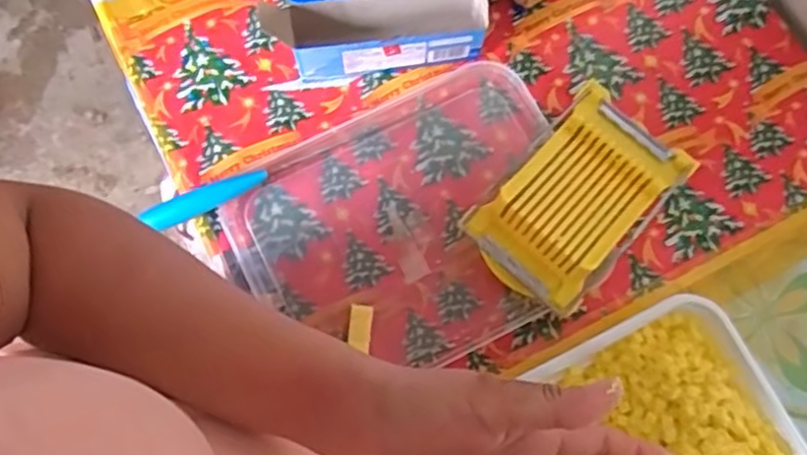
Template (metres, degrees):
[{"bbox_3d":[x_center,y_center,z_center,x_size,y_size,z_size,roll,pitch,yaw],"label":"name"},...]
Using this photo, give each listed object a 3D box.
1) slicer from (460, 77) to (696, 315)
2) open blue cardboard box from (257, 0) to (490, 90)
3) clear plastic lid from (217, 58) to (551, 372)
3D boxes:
[{"bbox_3d":[0.153,-0.026,0.604,0.116,0.055,0.184,42,79,8],"label":"slicer"},{"bbox_3d":[-0.025,-0.187,0.618,0.200,0.111,0.056,-8,77,-3],"label":"open blue cardboard box"},{"bbox_3d":[0.012,0.000,0.625,0.301,0.013,0.235,-27,79,-7],"label":"clear plastic lid"}]

